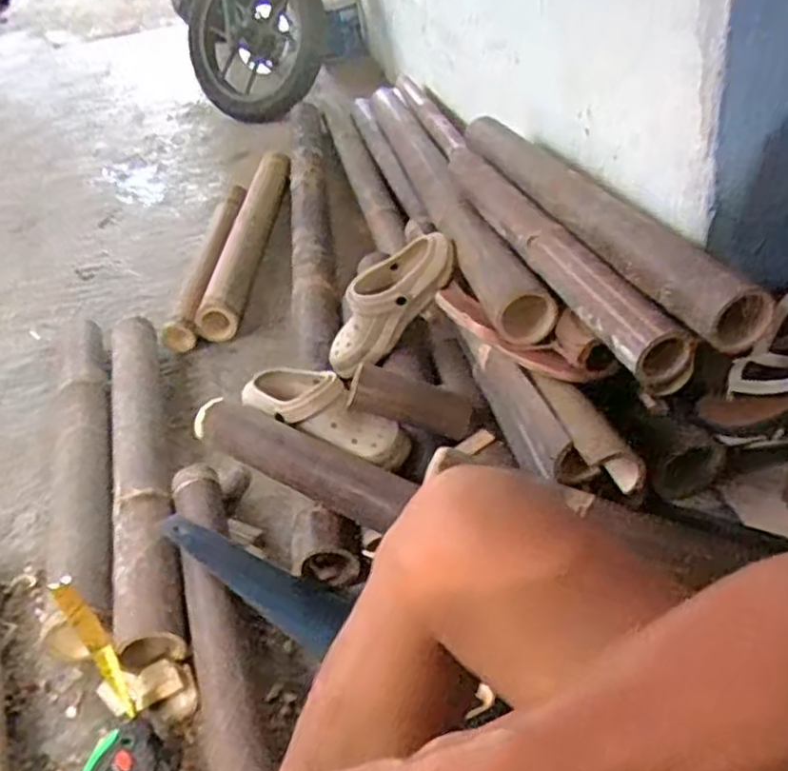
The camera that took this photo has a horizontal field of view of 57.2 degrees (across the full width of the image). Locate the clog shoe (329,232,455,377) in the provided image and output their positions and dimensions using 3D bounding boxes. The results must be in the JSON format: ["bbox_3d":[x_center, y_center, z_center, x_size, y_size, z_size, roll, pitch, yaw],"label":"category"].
[{"bbox_3d":[-0.021,-0.121,1.036,0.089,0.258,0.101,25,34,-28],"label":"clog shoe"}]

